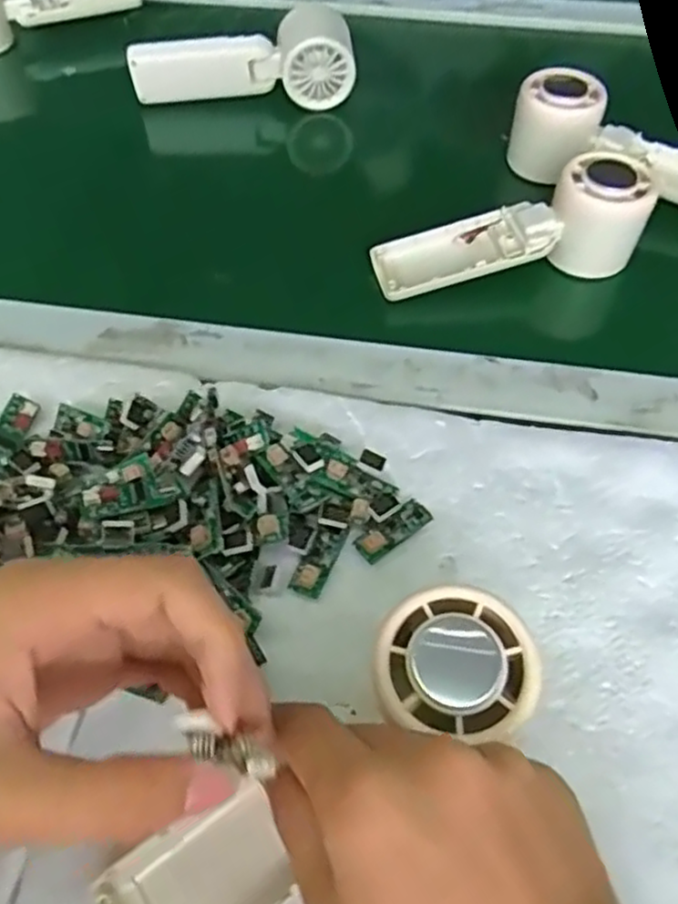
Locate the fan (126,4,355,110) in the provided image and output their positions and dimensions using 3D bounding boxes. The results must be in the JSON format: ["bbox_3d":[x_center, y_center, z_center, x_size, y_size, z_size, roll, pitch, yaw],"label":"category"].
[{"bbox_3d":[-0.074,-0.298,0.546,0.168,0.062,0.050,-3,56,-1],"label":"fan"}]

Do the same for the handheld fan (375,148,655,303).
[{"bbox_3d":[0.103,-0.137,0.422,0.161,0.045,0.048,-9,56,-6],"label":"handheld fan"}]

